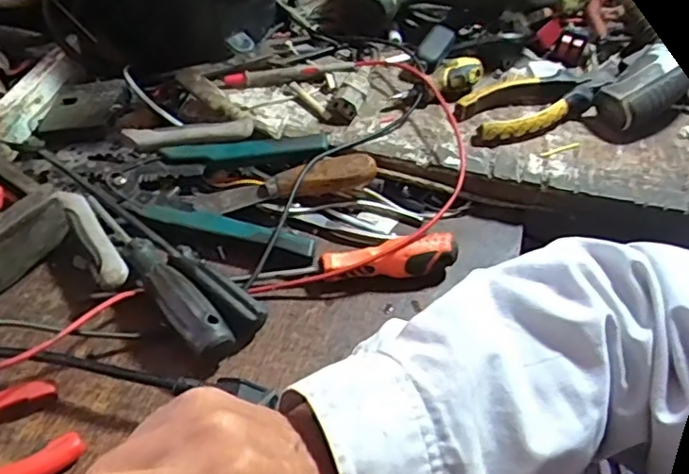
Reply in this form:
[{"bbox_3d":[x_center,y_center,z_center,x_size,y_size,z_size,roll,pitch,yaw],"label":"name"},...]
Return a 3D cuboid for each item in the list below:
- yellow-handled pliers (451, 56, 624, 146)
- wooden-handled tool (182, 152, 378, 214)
[{"bbox_3d":[0.172,-0.117,0.523,0.160,0.022,0.063,-15,50,-18],"label":"yellow-handled pliers"},{"bbox_3d":[-0.045,-0.043,0.453,0.135,0.019,0.028,-10,49,-14],"label":"wooden-handled tool"}]

